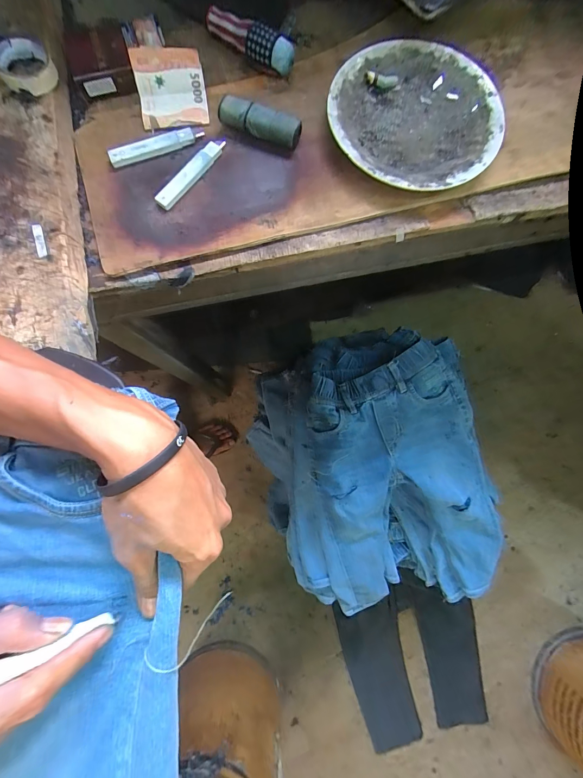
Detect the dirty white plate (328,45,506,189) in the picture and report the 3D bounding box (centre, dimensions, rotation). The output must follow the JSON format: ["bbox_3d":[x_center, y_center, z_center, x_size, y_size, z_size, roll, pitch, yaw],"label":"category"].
[{"bbox_3d":[0.127,-0.278,0.332,0.168,0.023,0.175,0,81,-1],"label":"dirty white plate"}]

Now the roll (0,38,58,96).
[{"bbox_3d":[-0.252,-0.305,0.306,0.049,0.016,0.047,0,81,-1],"label":"roll"}]

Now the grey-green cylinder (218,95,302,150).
[{"bbox_3d":[-0.031,-0.264,0.319,0.080,0.020,0.021,16,81,1],"label":"grey-green cylinder"}]

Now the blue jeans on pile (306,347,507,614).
[{"bbox_3d":[0.212,0.200,0.655,0.378,0.238,0.542,-16,82,-3],"label":"blue jeans on pile"}]

